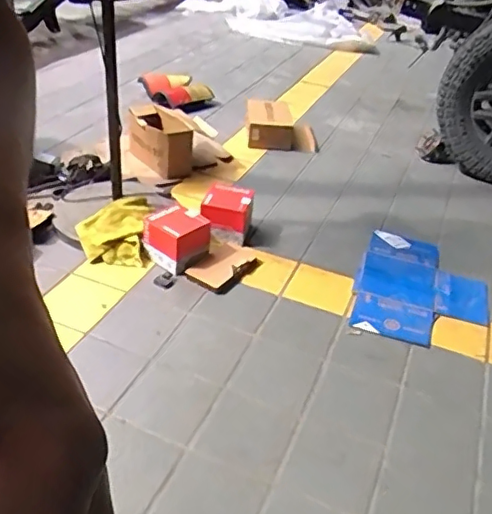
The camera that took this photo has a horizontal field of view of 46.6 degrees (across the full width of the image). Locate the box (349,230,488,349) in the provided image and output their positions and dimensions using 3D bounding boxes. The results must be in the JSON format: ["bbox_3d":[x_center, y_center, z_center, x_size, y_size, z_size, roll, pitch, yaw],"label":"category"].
[{"bbox_3d":[0.560,0.092,1.825,0.394,0.029,0.553,17,37,12],"label":"box"}]

